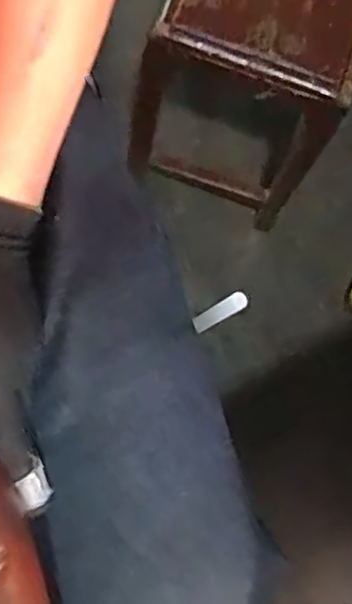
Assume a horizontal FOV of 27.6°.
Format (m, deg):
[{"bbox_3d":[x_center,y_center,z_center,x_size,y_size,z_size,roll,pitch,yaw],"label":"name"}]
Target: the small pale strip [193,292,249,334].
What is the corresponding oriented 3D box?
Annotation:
[{"bbox_3d":[0.028,0.006,0.467,0.038,0.006,0.012,-32,71,15],"label":"small pale strip"}]

